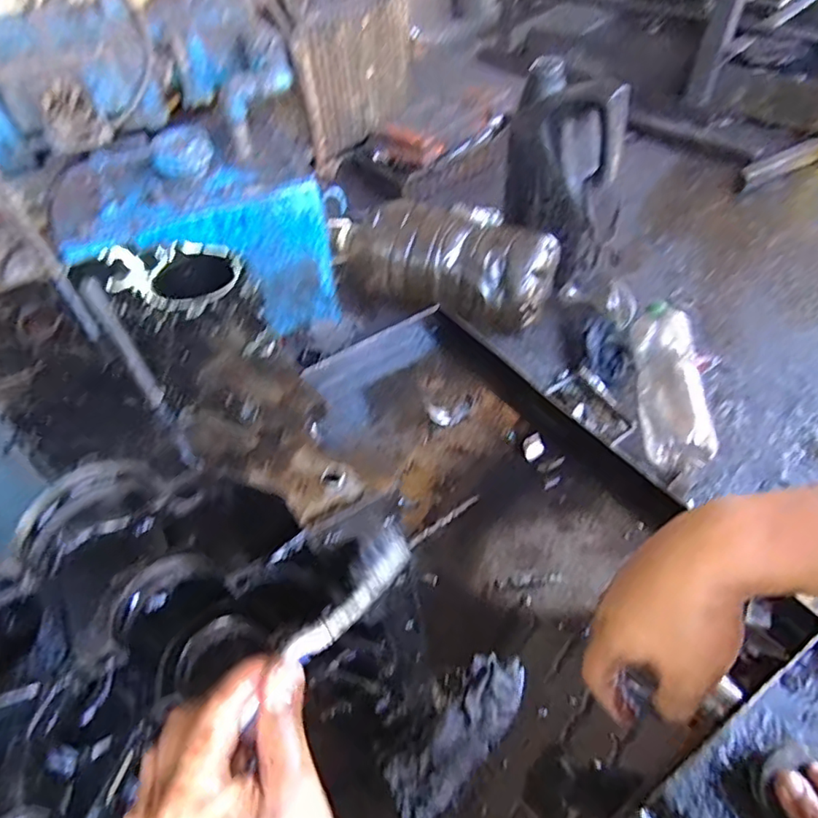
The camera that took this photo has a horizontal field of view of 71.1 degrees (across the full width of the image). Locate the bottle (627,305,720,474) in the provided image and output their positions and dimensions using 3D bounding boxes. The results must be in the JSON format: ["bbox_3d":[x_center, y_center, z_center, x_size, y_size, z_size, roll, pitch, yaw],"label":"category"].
[{"bbox_3d":[0.389,-0.046,0.859,0.088,0.080,0.294,6,50,11],"label":"bottle"}]

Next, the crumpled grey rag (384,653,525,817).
[{"bbox_3d":[0.053,0.321,0.575,0.067,0.058,0.186,33,59,29],"label":"crumpled grey rag"}]

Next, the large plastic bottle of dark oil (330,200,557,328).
[{"bbox_3d":[0.048,-0.264,0.994,0.407,0.134,0.159,14,51,17],"label":"large plastic bottle of dark oil"}]

